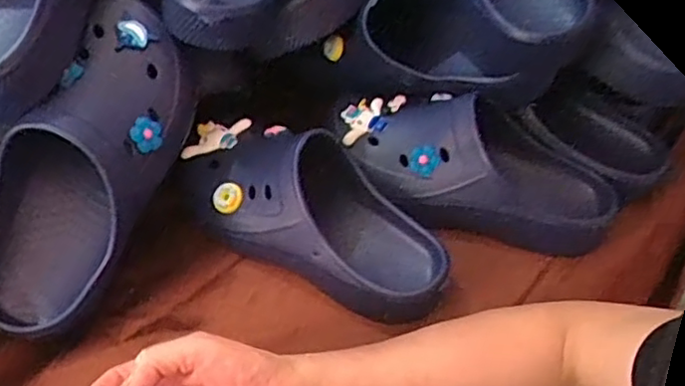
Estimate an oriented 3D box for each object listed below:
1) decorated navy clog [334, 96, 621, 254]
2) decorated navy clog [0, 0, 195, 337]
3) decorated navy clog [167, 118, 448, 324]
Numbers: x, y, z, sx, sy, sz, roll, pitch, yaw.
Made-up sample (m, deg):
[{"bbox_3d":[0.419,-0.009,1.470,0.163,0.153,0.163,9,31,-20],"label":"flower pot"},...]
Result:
[{"bbox_3d":[0.113,-0.029,0.576,0.244,0.072,0.113,8,48,4],"label":"decorated navy clog"},{"bbox_3d":[-0.182,-0.020,0.489,0.098,0.118,0.249,24,87,17],"label":"decorated navy clog"},{"bbox_3d":[-0.028,0.010,0.529,0.237,0.082,0.098,27,52,20],"label":"decorated navy clog"}]

